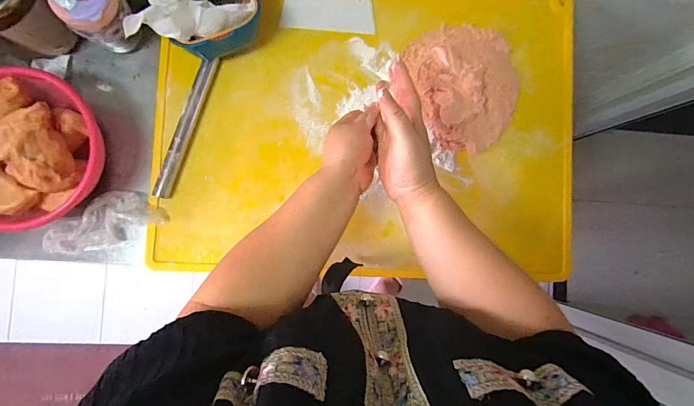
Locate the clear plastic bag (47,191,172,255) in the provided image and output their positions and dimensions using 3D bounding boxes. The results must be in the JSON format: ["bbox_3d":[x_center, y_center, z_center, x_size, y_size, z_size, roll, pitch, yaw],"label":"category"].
[{"bbox_3d":[-0.364,0.027,0.574,0.160,0.035,0.074,-23,87,-6],"label":"clear plastic bag"}]

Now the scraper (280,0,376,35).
[{"bbox_3d":[-0.028,-0.335,0.628,0.147,0.007,0.098,4,93,-5],"label":"scraper"}]

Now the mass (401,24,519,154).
[{"bbox_3d":[0.195,-0.194,0.613,0.187,0.049,0.213,-18,86,-6],"label":"mass"}]

